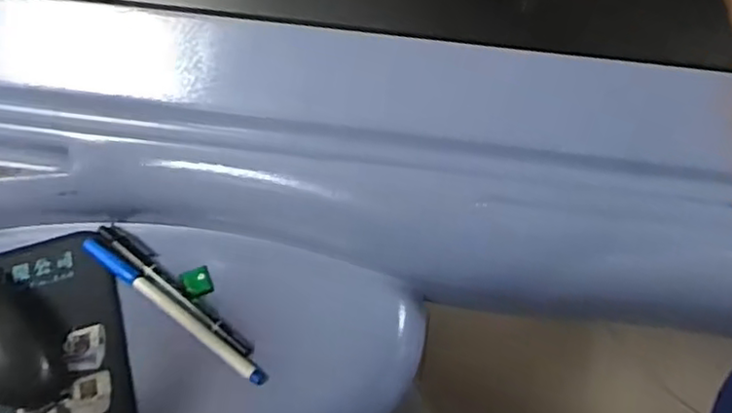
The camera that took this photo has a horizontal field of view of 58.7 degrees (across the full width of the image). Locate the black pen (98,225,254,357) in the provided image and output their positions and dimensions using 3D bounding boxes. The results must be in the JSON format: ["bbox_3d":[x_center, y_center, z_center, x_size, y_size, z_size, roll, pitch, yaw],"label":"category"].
[{"bbox_3d":[-0.134,0.057,0.457,0.141,0.014,0.015,38,73,12],"label":"black pen"}]

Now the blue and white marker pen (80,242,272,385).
[{"bbox_3d":[-0.133,0.072,0.449,0.158,0.010,0.013,35,73,12],"label":"blue and white marker pen"}]

